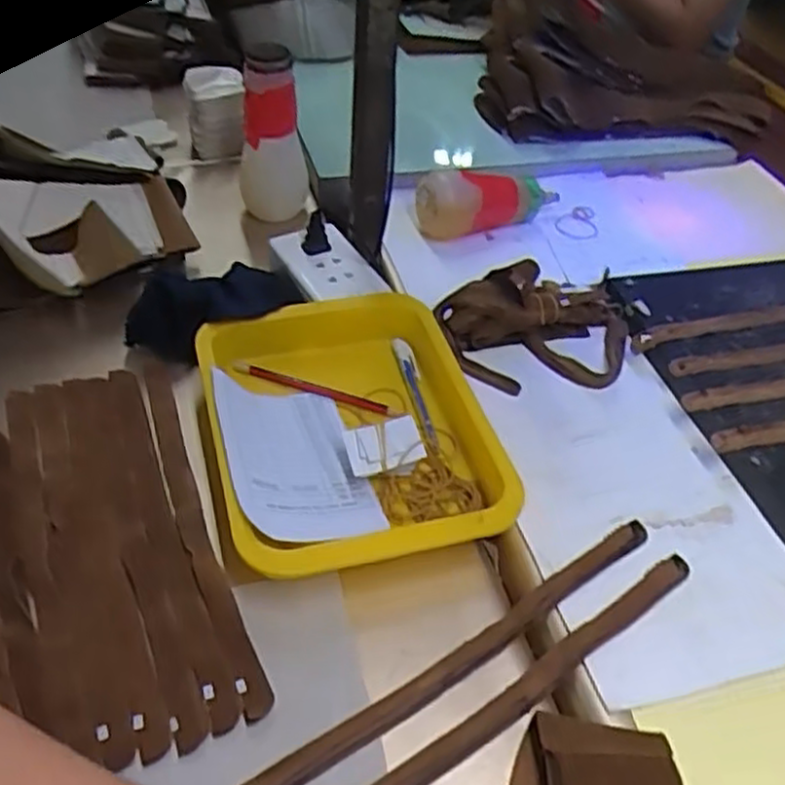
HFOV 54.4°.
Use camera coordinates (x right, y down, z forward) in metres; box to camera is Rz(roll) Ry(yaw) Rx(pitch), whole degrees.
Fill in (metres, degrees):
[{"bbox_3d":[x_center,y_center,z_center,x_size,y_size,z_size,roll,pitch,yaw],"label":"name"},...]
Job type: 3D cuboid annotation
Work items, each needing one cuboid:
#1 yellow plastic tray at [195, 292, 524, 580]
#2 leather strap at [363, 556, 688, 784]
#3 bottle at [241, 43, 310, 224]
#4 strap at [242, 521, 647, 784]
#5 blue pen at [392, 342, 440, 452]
[{"bbox_3d":[-0.032,0.020,0.578,0.200,0.036,0.247,-10,48,-14],"label":"yellow plastic tray"},{"bbox_3d":[0.074,0.181,0.456,0.309,0.009,0.021,-25,54,-26],"label":"leather strap"},{"bbox_3d":[-0.124,-0.255,0.787,0.066,0.190,0.065,-4,47,-9],"label":"bottle"},{"bbox_3d":[0.050,0.160,0.476,0.310,0.007,0.019,-25,54,-26],"label":"strap"},{"bbox_3d":[0.022,0.001,0.628,0.015,0.011,0.123,-8,48,-12],"label":"blue pen"}]

